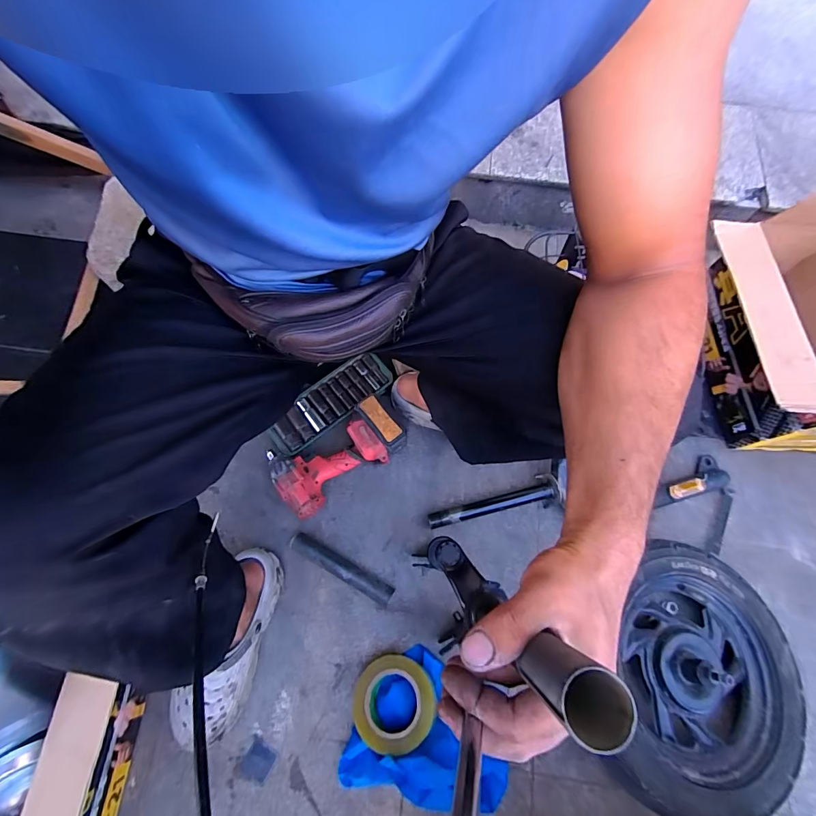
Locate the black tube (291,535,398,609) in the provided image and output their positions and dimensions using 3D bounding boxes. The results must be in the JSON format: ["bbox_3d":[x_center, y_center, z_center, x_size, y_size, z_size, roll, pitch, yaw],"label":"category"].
[{"bbox_3d":[-0.120,0.287,0.707,0.199,0.027,0.035,27,71,10],"label":"black tube"}]

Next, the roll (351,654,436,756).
[{"bbox_3d":[-0.021,0.459,0.623,0.129,0.048,0.125,-7,46,7],"label":"roll"}]

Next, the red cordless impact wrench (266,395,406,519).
[{"bbox_3d":[-0.137,0.086,0.758,0.250,0.071,0.140,-35,73,-12],"label":"red cordless impact wrench"}]

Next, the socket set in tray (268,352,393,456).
[{"bbox_3d":[-0.160,-0.016,0.815,0.266,0.030,0.093,-37,74,-13],"label":"socket set in tray"}]

